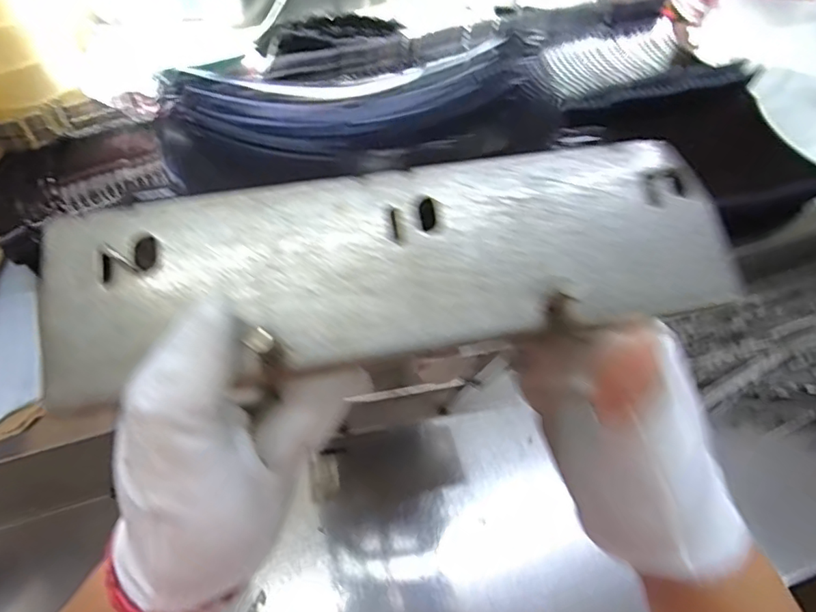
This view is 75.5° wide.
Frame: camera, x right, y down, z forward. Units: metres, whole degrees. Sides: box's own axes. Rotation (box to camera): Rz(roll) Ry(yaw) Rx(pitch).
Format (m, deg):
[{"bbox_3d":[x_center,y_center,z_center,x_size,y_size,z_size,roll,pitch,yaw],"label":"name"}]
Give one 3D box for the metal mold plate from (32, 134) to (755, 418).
[{"bbox_3d":[-0.003,-0.014,0.163,0.206,0.005,0.057,-9,74,-6],"label":"metal mold plate"}]

